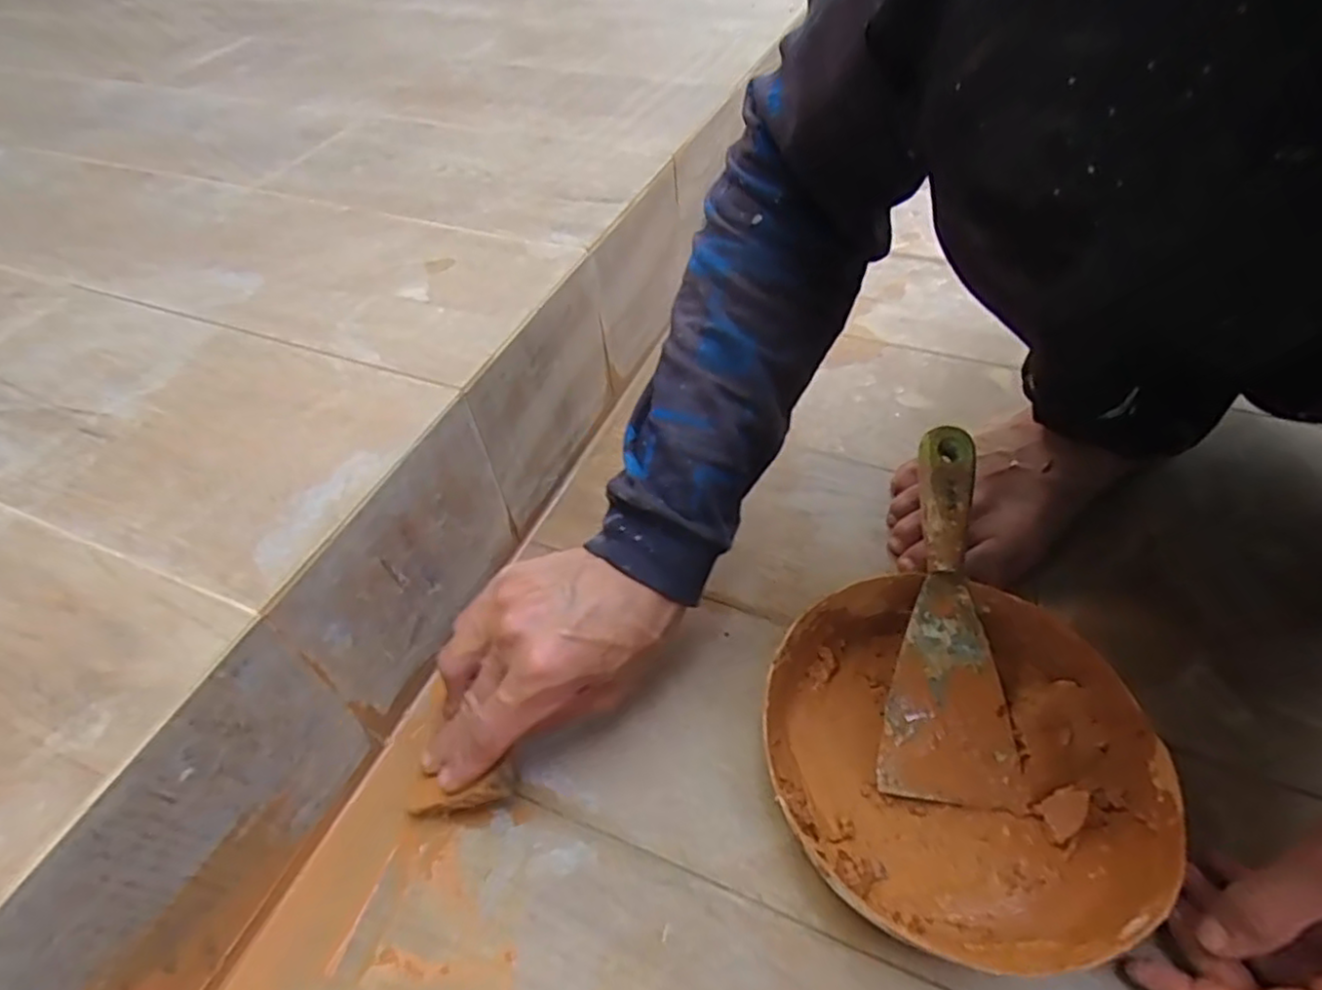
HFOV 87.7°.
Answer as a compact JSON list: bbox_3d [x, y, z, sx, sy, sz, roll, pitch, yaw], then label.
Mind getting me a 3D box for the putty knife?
[{"bbox_3d":[0.155,0.059,0.376,0.066,0.013,0.199,3,72,8],"label":"putty knife"}]

